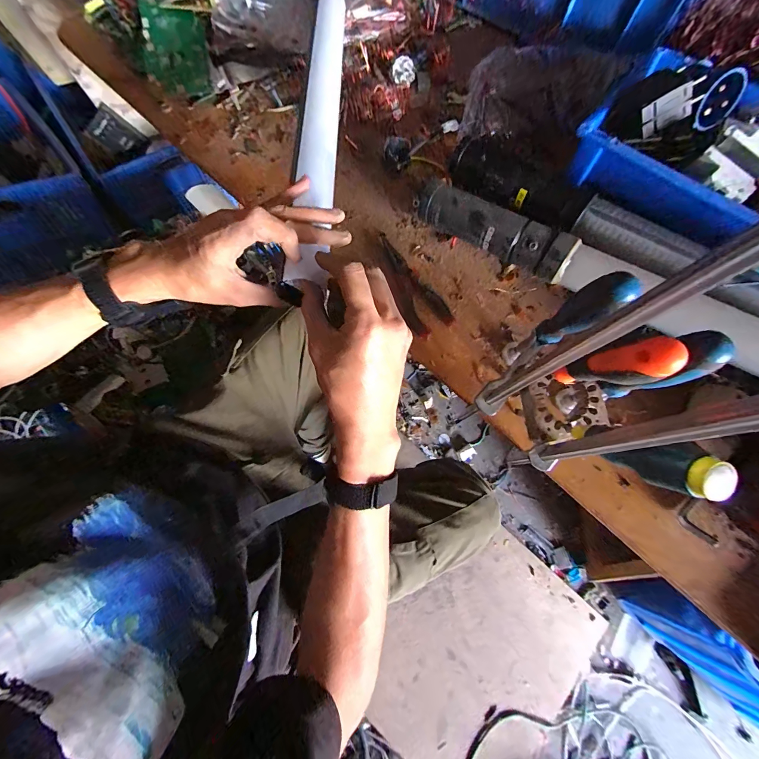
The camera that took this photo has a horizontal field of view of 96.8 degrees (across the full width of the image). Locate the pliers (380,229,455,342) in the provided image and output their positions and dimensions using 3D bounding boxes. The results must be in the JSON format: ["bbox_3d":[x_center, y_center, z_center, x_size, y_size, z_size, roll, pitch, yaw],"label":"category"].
[{"bbox_3d":[0.035,-0.127,0.435,0.053,0.010,0.158,-29,76,-10],"label":"pliers"}]

